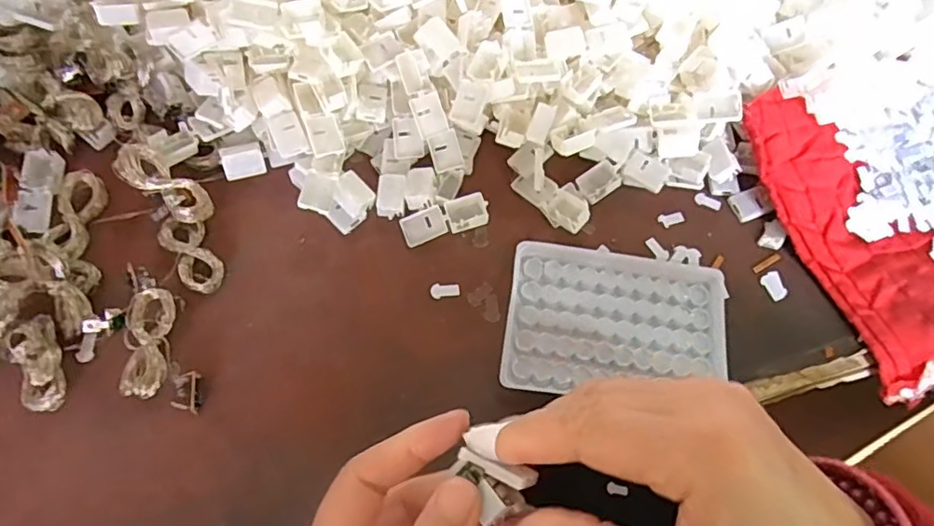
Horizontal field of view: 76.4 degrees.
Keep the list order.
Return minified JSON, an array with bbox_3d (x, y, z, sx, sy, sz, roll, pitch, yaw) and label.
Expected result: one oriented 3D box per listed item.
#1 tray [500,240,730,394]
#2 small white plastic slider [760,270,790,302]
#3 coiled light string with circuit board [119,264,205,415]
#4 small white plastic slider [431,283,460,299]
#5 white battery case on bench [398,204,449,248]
[{"bbox_3d":[0.091,0.034,0.360,0.130,0.008,0.092,6,67,-1],"label":"tray"},{"bbox_3d":[0.198,0.014,0.381,0.014,0.004,0.018,-27,71,-13],"label":"small white plastic slider"},{"bbox_3d":[-0.178,0.044,0.333,0.039,0.015,0.090,-20,69,-12],"label":"coiled light string with circuit board"},{"bbox_3d":[-0.013,0.016,0.365,0.018,0.004,0.010,-4,68,-5],"label":"small white plastic slider"},{"bbox_3d":[-0.027,-0.024,0.379,0.027,0.007,0.021,-18,70,-10],"label":"white battery case on bench"}]

